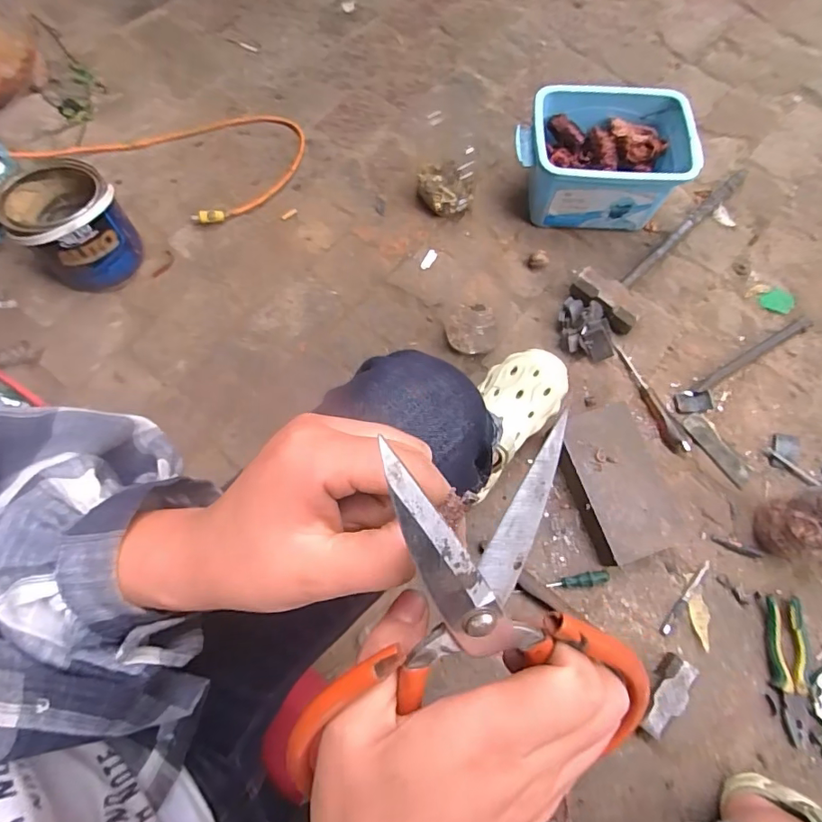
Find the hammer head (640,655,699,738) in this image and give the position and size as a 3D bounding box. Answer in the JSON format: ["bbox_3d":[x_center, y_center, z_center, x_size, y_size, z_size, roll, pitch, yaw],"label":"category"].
[{"bbox_3d":[0.327,0.368,0.655,0.040,0.039,0.104,37,79,13],"label":"hammer head"}]

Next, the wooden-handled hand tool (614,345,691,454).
[{"bbox_3d":[0.382,-0.020,0.808,0.031,0.020,0.194,-27,74,-5],"label":"wooden-handled hand tool"}]

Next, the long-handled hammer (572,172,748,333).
[{"bbox_3d":[0.439,-0.313,0.883,0.121,0.047,0.406,39,79,13],"label":"long-handled hammer"}]

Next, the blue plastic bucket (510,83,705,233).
[{"bbox_3d":[0.320,-0.426,0.874,0.275,0.145,0.173,5,74,5],"label":"blue plastic bucket"}]

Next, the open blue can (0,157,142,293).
[{"bbox_3d":[-0.580,-0.319,0.869,0.174,0.157,0.184,-40,75,-8],"label":"open blue can"}]

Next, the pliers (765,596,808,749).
[{"bbox_3d":[0.503,0.340,0.667,0.054,0.015,0.174,3,74,4],"label":"pliers"}]

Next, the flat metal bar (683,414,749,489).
[{"bbox_3d":[0.474,0.059,0.783,0.034,0.007,0.124,-34,75,-7],"label":"flat metal bar"}]

